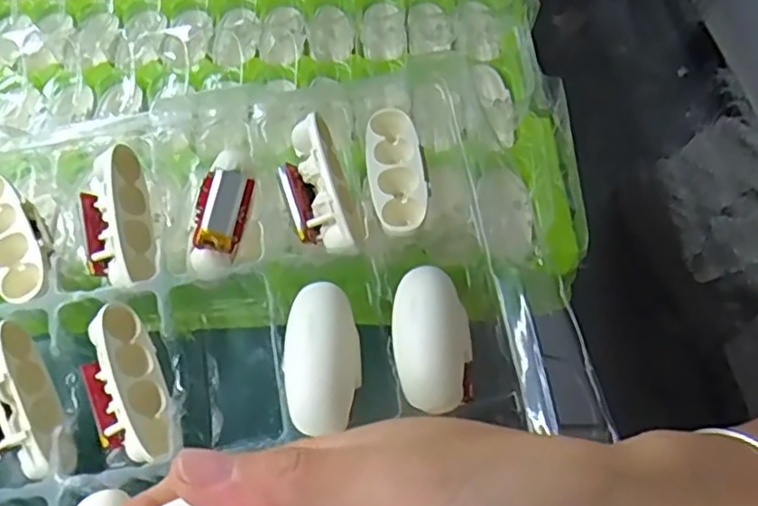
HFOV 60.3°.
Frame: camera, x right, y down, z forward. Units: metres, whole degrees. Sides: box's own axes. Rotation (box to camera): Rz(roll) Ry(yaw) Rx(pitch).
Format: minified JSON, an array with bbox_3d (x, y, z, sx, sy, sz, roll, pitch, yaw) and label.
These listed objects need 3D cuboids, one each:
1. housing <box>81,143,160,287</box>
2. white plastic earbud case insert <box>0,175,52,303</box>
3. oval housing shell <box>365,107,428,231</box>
[{"bbox_3d":[-0.114,-0.014,0.280,0.031,0.019,0.060,-18,79,-5],"label":"housing"},{"bbox_3d":[-0.157,-0.007,0.277,0.025,0.010,0.063,-27,70,-17],"label":"white plastic earbud case insert"},{"bbox_3d":[0.007,-0.035,0.283,0.023,0.017,0.063,-5,53,-1],"label":"oval housing shell"}]

